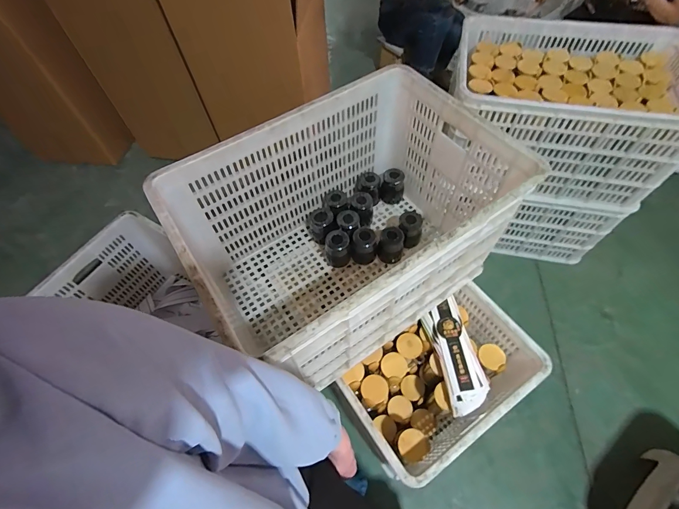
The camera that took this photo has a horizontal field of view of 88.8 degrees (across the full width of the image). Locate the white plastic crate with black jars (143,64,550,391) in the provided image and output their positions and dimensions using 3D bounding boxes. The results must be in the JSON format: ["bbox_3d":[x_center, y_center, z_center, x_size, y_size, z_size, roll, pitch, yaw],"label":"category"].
[{"bbox_3d":[0.019,-0.049,0.764,0.605,0.365,0.424,-32,62,-15],"label":"white plastic crate with black jars"}]

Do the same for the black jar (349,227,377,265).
[{"bbox_3d":[0.060,-0.021,0.891,0.065,0.086,0.076,-1,58,3],"label":"black jar"}]

